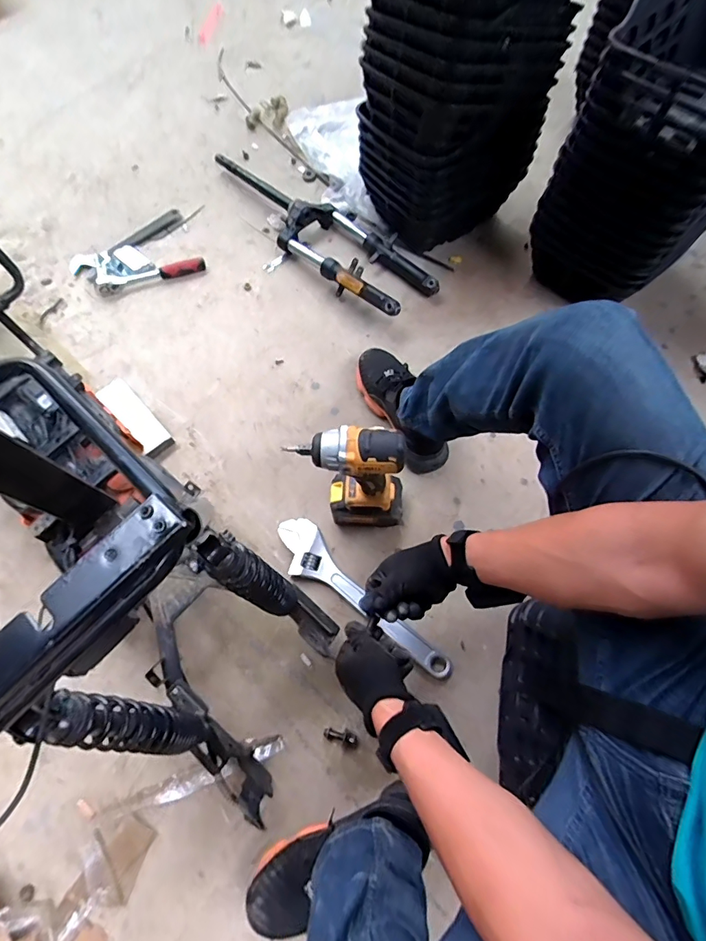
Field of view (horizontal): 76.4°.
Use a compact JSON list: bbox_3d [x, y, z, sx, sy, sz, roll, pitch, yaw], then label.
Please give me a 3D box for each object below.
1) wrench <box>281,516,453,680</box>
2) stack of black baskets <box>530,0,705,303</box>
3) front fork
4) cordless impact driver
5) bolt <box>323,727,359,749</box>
[{"bbox_3d":[0.008,0.214,0.748,0.358,0.018,0.077,40,73,15],"label":"wrench"},{"bbox_3d":[0.584,-0.608,0.849,0.286,0.388,0.474,34,72,16],"label":"stack of black baskets"},{"bbox_3d":[-0.101,-0.594,1.067,0.196,0.078,0.699,-42,73,-15],"label":"front fork"},{"bbox_3d":[0.005,0.018,0.698,0.155,0.260,0.068,2,67,3],"label":"cordless impact driver"},{"bbox_3d":[-0.018,0.400,0.676,0.052,0.013,0.021,19,69,8],"label":"bolt"}]

